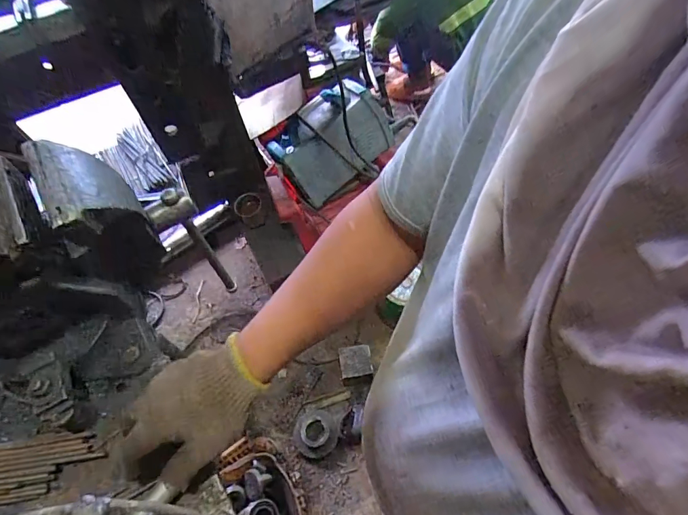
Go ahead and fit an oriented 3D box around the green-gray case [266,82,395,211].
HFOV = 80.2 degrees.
[{"bbox_3d":[-0.026,-0.396,1.386,0.392,0.320,0.100,-40,44,-3],"label":"green-gray case"}]

